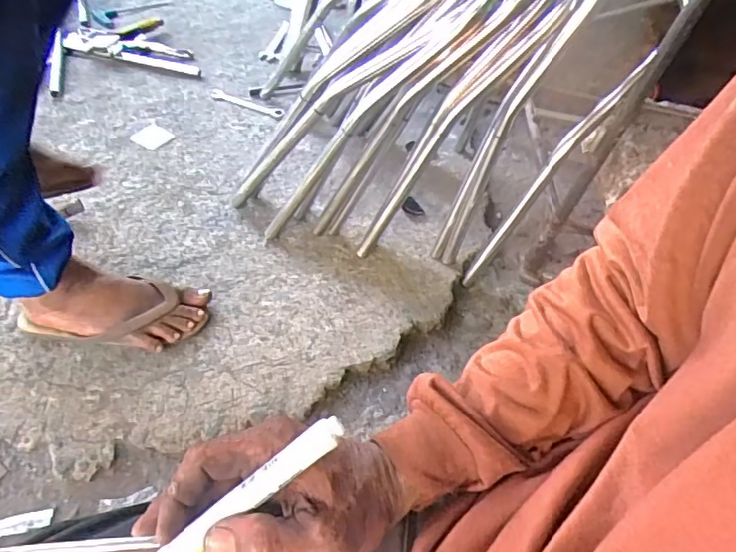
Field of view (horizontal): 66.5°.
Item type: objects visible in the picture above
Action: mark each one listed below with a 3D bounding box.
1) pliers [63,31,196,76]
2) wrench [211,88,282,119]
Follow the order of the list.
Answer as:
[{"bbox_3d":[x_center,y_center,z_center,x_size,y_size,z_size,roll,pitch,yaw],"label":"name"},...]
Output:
[{"bbox_3d":[-0.512,-0.495,1.226,0.289,0.026,0.086,9,46,2],"label":"pliers"},{"bbox_3d":[-0.253,-0.359,1.164,0.170,0.006,0.030,22,48,13],"label":"wrench"}]

